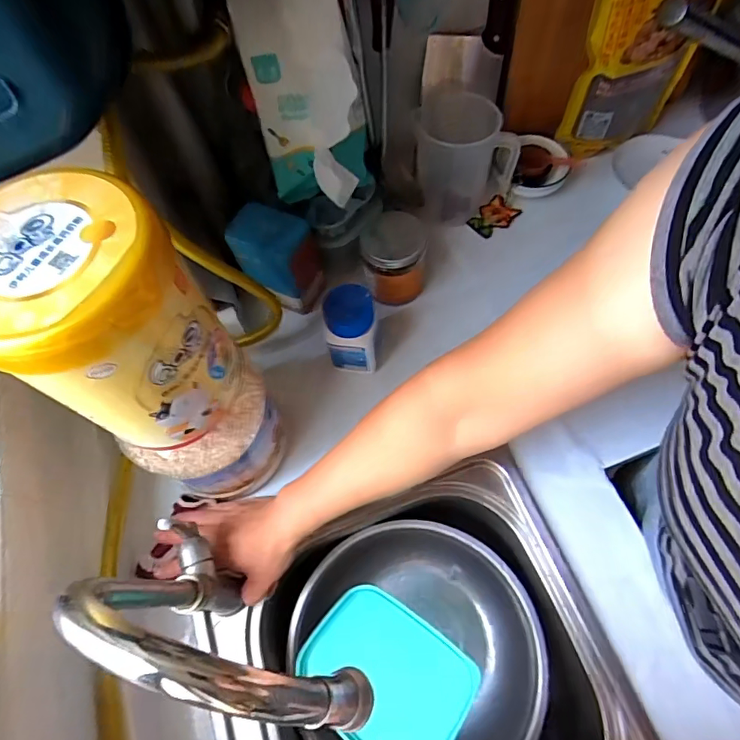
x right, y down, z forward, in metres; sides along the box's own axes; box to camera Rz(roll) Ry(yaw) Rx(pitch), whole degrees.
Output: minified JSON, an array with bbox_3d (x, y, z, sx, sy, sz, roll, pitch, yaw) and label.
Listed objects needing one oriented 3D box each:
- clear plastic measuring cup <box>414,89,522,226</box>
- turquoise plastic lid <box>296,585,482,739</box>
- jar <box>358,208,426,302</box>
[{"bbox_3d":[0.133,-0.294,0.669,0.136,0.136,0.119,-2,64,2],"label":"clear plastic measuring cup"},{"bbox_3d":[0.013,0.271,0.429,0.144,0.013,0.111,26,55,32],"label":"turquoise plastic lid"},{"bbox_3d":[0.033,-0.153,0.632,0.081,0.096,0.085,-1,64,3],"label":"jar"}]

